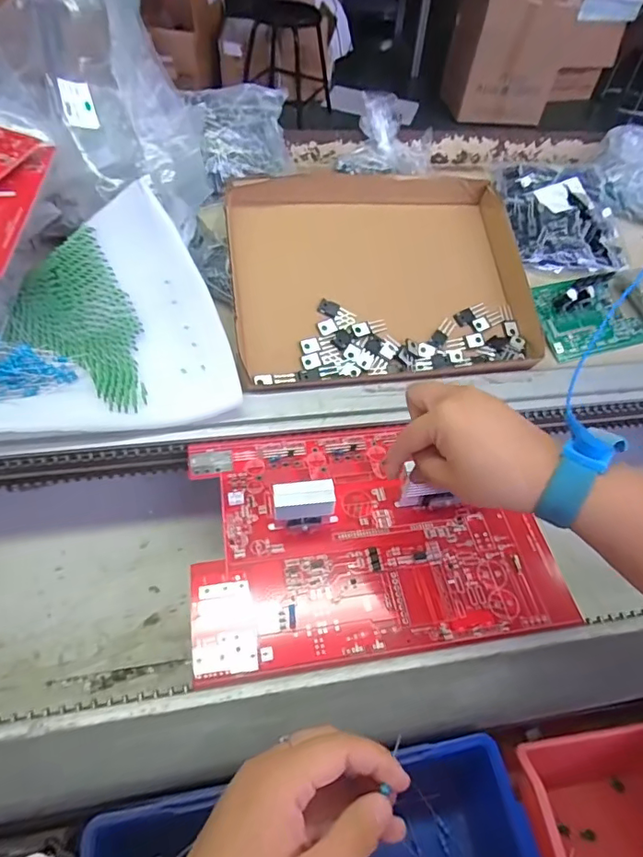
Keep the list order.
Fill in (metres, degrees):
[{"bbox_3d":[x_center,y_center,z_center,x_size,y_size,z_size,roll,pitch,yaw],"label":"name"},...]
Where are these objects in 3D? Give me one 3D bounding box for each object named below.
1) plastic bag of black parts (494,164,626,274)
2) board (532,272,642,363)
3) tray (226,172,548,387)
[{"bbox_3d":[0.312,-0.283,0.675,0.146,0.058,0.178,1,50,-4],"label":"plastic bag of black parts"},{"bbox_3d":[0.311,-0.132,0.584,0.129,0.033,0.091,-13,78,-13],"label":"board"},{"bbox_3d":[0.062,-0.162,0.554,0.316,0.058,0.245,-4,73,-10],"label":"tray"}]

